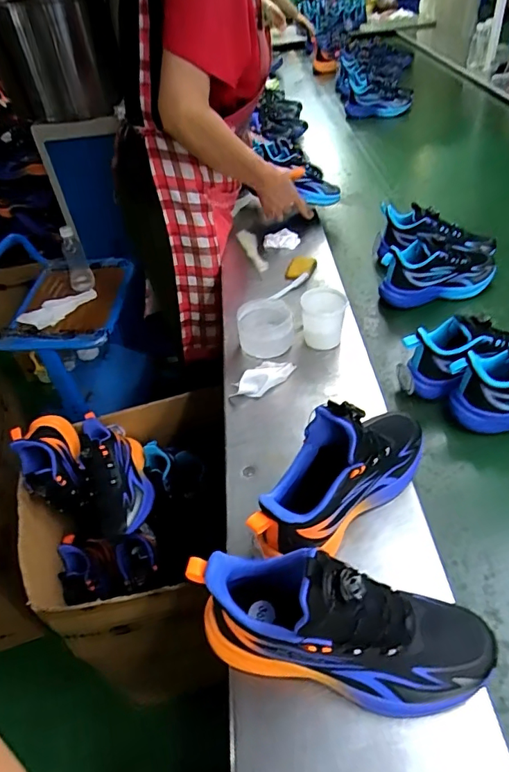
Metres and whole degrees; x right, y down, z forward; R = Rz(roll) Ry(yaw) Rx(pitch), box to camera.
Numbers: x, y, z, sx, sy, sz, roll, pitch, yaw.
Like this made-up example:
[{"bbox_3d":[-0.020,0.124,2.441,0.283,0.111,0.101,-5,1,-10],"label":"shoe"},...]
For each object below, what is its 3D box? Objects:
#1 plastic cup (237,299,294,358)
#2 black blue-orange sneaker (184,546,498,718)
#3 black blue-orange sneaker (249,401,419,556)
[{"bbox_3d":[0.018,-0.096,0.821,0.088,0.069,0.083,-4,45,4],"label":"plastic cup"},{"bbox_3d":[0.077,0.213,0.432,0.266,0.165,0.084,7,47,15],"label":"black blue-orange sneaker"},{"bbox_3d":[0.103,0.094,0.542,0.260,0.170,0.077,-37,52,-26],"label":"black blue-orange sneaker"}]

